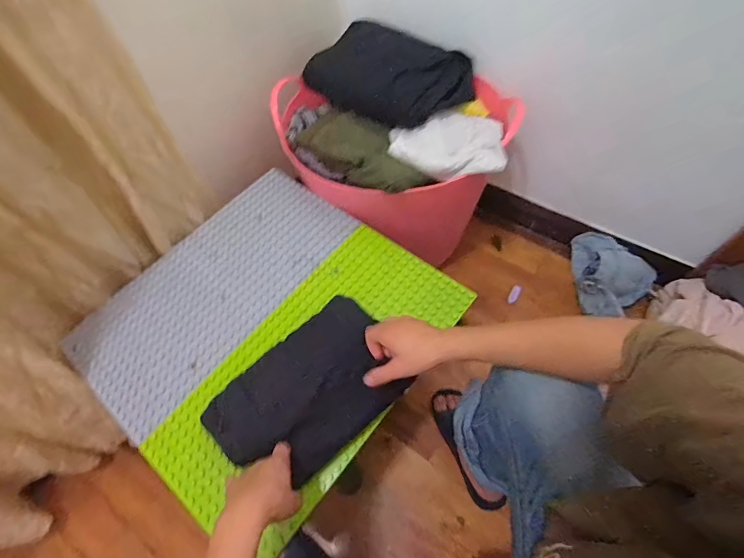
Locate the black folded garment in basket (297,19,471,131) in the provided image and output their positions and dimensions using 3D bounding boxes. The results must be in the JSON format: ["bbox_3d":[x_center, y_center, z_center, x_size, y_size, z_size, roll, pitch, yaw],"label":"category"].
[{"bbox_3d":[0.022,-0.416,0.795,0.334,0.070,0.170,29,66,19],"label":"black folded garment in basket"}]

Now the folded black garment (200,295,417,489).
[{"bbox_3d":[-0.086,0.162,0.546,0.251,0.025,0.166,-37,85,-8],"label":"folded black garment"}]

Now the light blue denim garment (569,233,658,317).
[{"bbox_3d":[0.542,-0.015,0.924,0.146,0.127,0.185,-40,65,-17],"label":"light blue denim garment"}]

